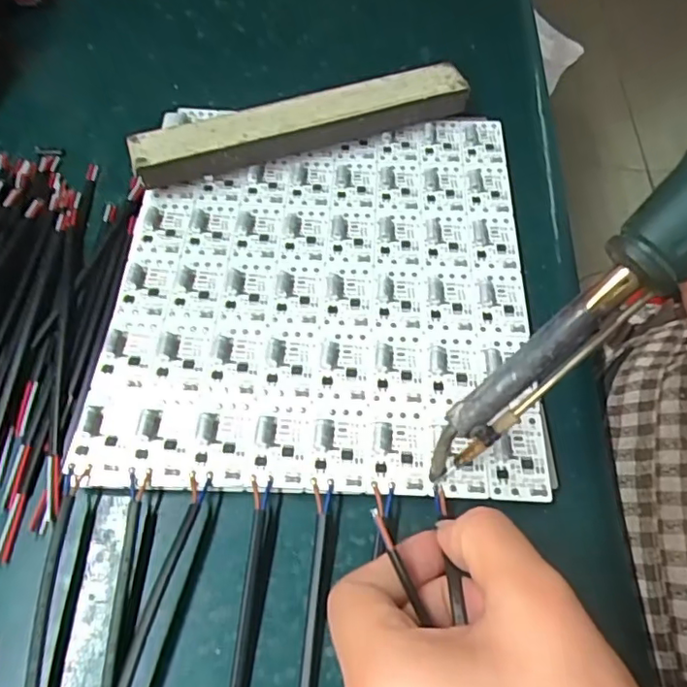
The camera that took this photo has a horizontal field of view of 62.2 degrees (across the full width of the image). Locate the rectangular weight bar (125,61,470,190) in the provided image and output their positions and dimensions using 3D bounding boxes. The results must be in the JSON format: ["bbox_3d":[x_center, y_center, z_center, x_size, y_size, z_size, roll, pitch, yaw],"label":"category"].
[{"bbox_3d":[-0.023,-0.128,0.338,0.196,0.027,0.025,-18,61,-11],"label":"rectangular weight bar"}]

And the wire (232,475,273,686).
[{"bbox_3d":[-0.038,0.121,0.206,0.007,0.008,0.144,3,59,2],"label":"wire"}]

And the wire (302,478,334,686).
[{"bbox_3d":[-0.014,0.122,0.206,0.007,0.008,0.143,4,59,2],"label":"wire"}]

